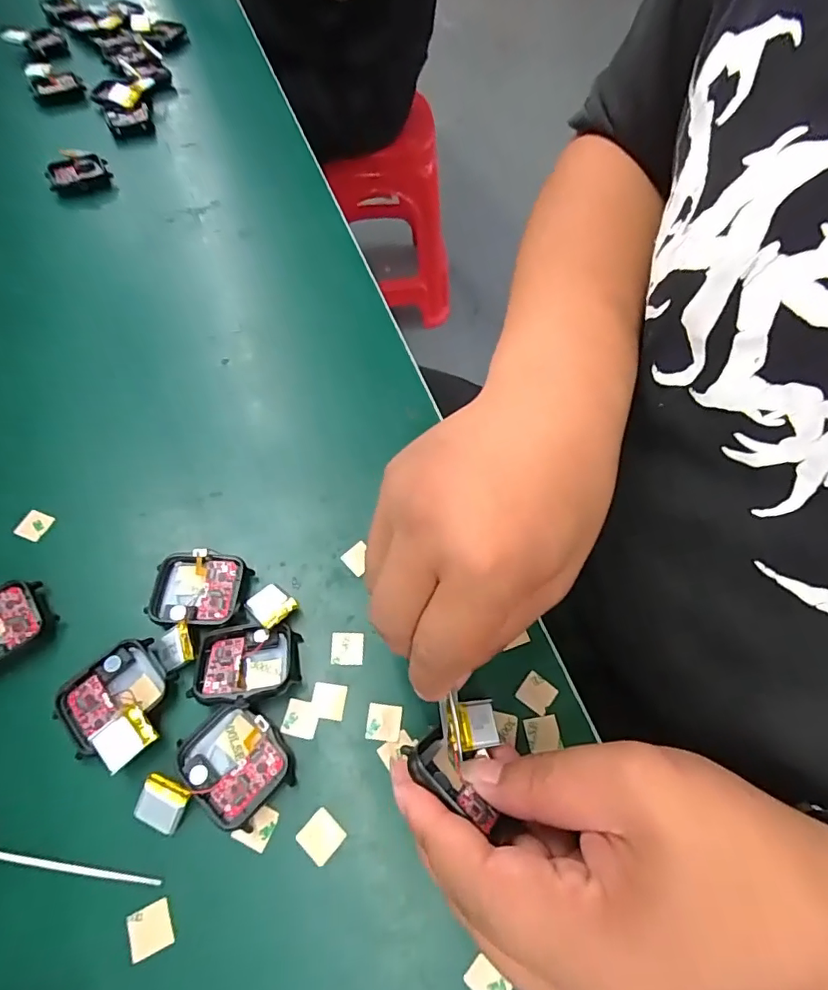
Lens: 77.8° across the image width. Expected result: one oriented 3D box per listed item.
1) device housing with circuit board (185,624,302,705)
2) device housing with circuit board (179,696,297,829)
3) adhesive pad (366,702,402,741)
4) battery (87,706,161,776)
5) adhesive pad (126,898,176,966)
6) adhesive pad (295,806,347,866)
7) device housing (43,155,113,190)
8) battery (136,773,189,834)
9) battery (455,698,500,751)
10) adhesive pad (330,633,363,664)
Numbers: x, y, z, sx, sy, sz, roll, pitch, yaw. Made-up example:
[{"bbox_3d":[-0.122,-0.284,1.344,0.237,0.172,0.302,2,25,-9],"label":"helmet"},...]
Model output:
[{"bbox_3d":[-0.078,0.078,0.238,0.046,0.017,0.035,-4,61,-5],"label":"device housing with circuit board"},{"bbox_3d":[-0.078,0.114,0.221,0.047,0.015,0.038,41,67,19],"label":"device housing with circuit board"},{"bbox_3d":[-0.014,0.104,0.235,0.015,0.004,0.015,6,60,1],"label":"adhesive pad"},{"bbox_3d":[-0.123,0.103,0.218,0.022,0.004,0.021,-39,65,-18],"label":"battery"},{"bbox_3d":[-0.102,0.167,0.197,0.015,0.004,0.015,-21,63,-14],"label":"adhesive pad"},{"bbox_3d":[-0.039,0.142,0.213,0.016,0.004,0.016,38,66,18],"label":"adhesive pad"},{"bbox_3d":[-0.283,-0.271,0.431,0.048,0.008,0.033,-28,65,-17],"label":"device housing"},{"bbox_3d":[-0.104,0.127,0.212,0.019,0.005,0.020,27,103,4],"label":"battery"},{"bbox_3d":[0.027,0.097,0.217,0.016,0.004,0.018,-2,57,-12],"label":"battery"},{"bbox_3d":[-0.033,0.075,0.251,0.015,0.004,0.015,1,60,-2],"label":"adhesive pad"}]

